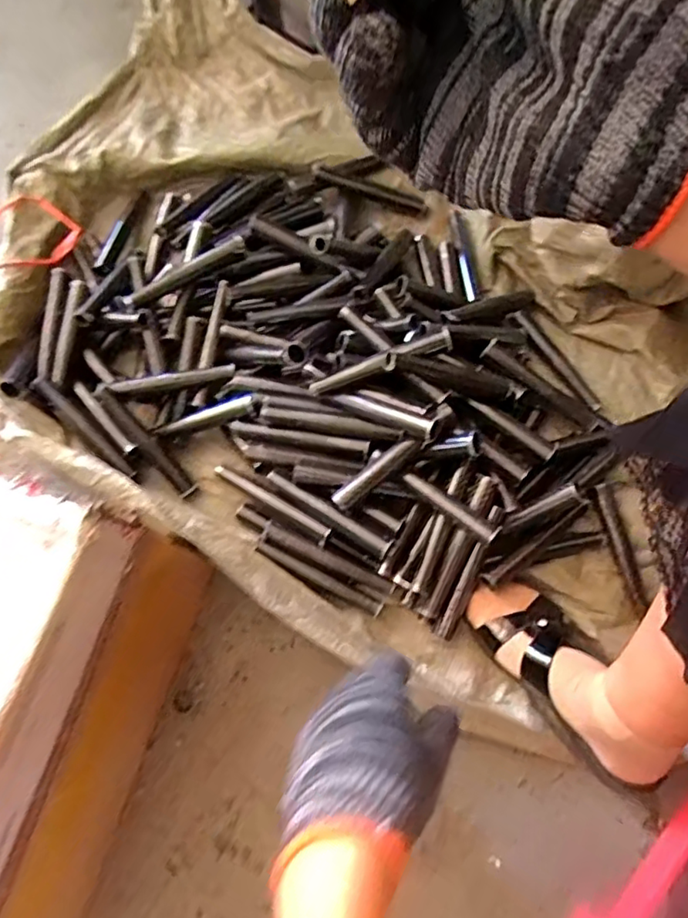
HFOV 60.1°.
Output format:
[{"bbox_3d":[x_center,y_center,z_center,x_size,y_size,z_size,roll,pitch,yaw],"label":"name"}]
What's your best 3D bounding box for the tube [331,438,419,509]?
[{"bbox_3d":[0.032,0.015,0.600,0.100,0.015,0.021,-39,77,6],"label":"tube"}]

